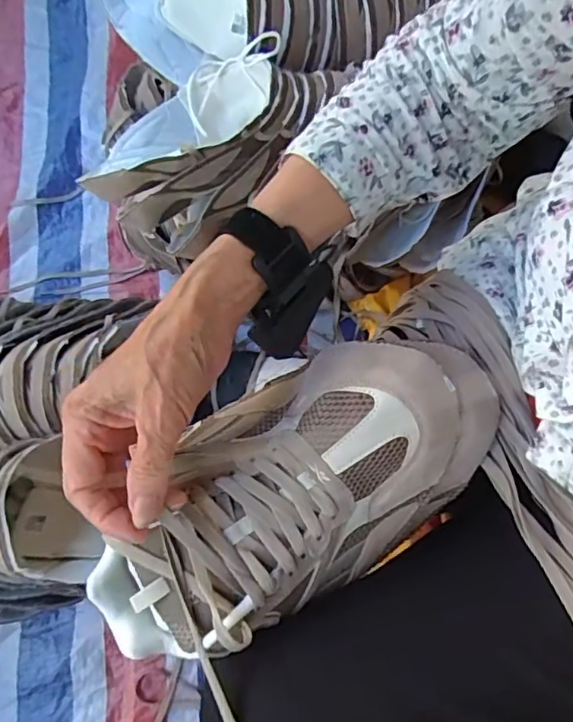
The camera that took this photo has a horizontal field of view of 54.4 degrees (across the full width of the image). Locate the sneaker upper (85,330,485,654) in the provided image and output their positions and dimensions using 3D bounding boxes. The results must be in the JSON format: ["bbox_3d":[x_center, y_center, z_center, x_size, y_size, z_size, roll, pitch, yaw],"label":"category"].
[{"bbox_3d":[0.009,0.078,0.351,0.274,0.076,0.127,-35,75,-2],"label":"sneaker upper"}]

